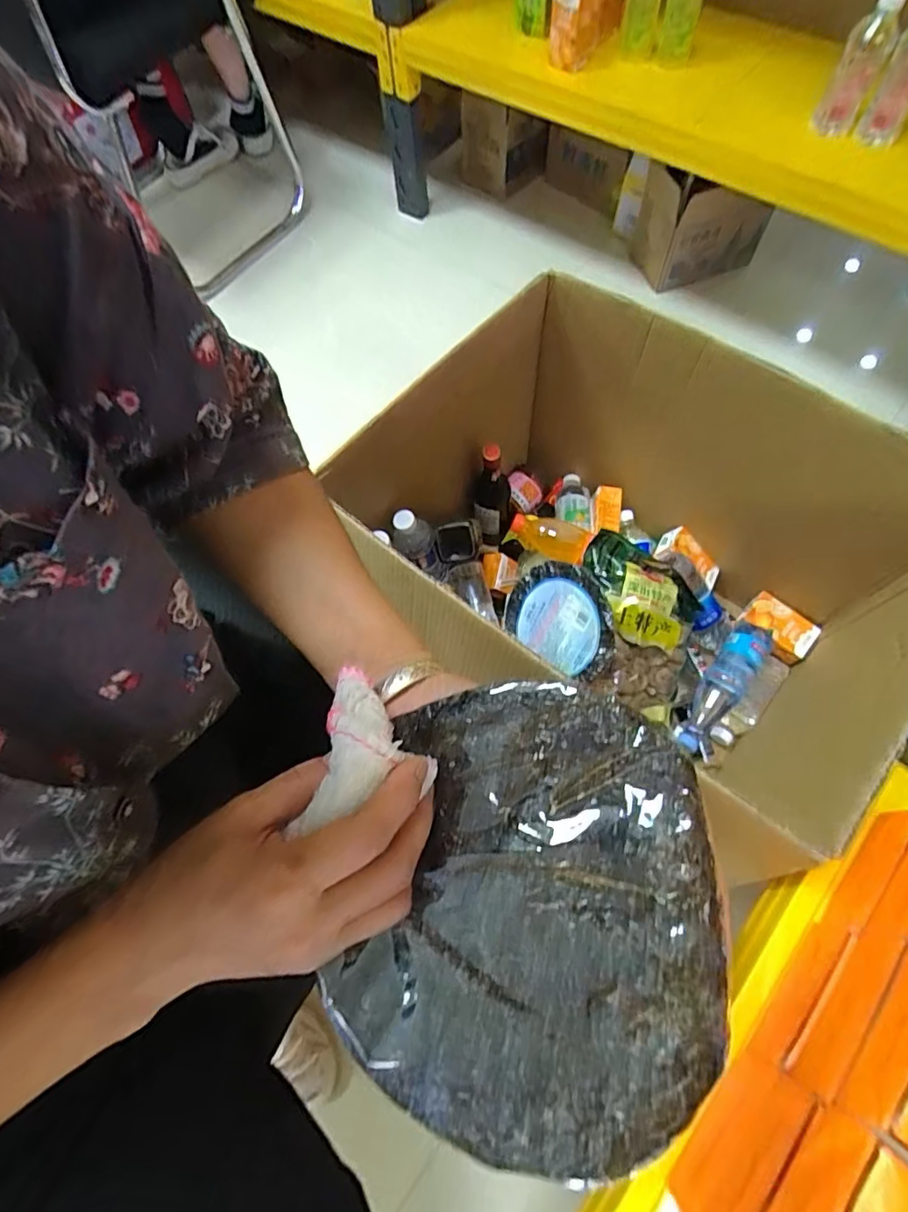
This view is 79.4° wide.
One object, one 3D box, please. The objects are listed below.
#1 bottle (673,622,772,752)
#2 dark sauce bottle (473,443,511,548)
[{"bbox_3d":[0.433,0.132,0.880,0.065,0.062,0.224,31,99,15],"label":"bottle"},{"bbox_3d":[0.066,-0.183,0.948,0.055,0.231,0.061,9,68,7],"label":"dark sauce bottle"}]

